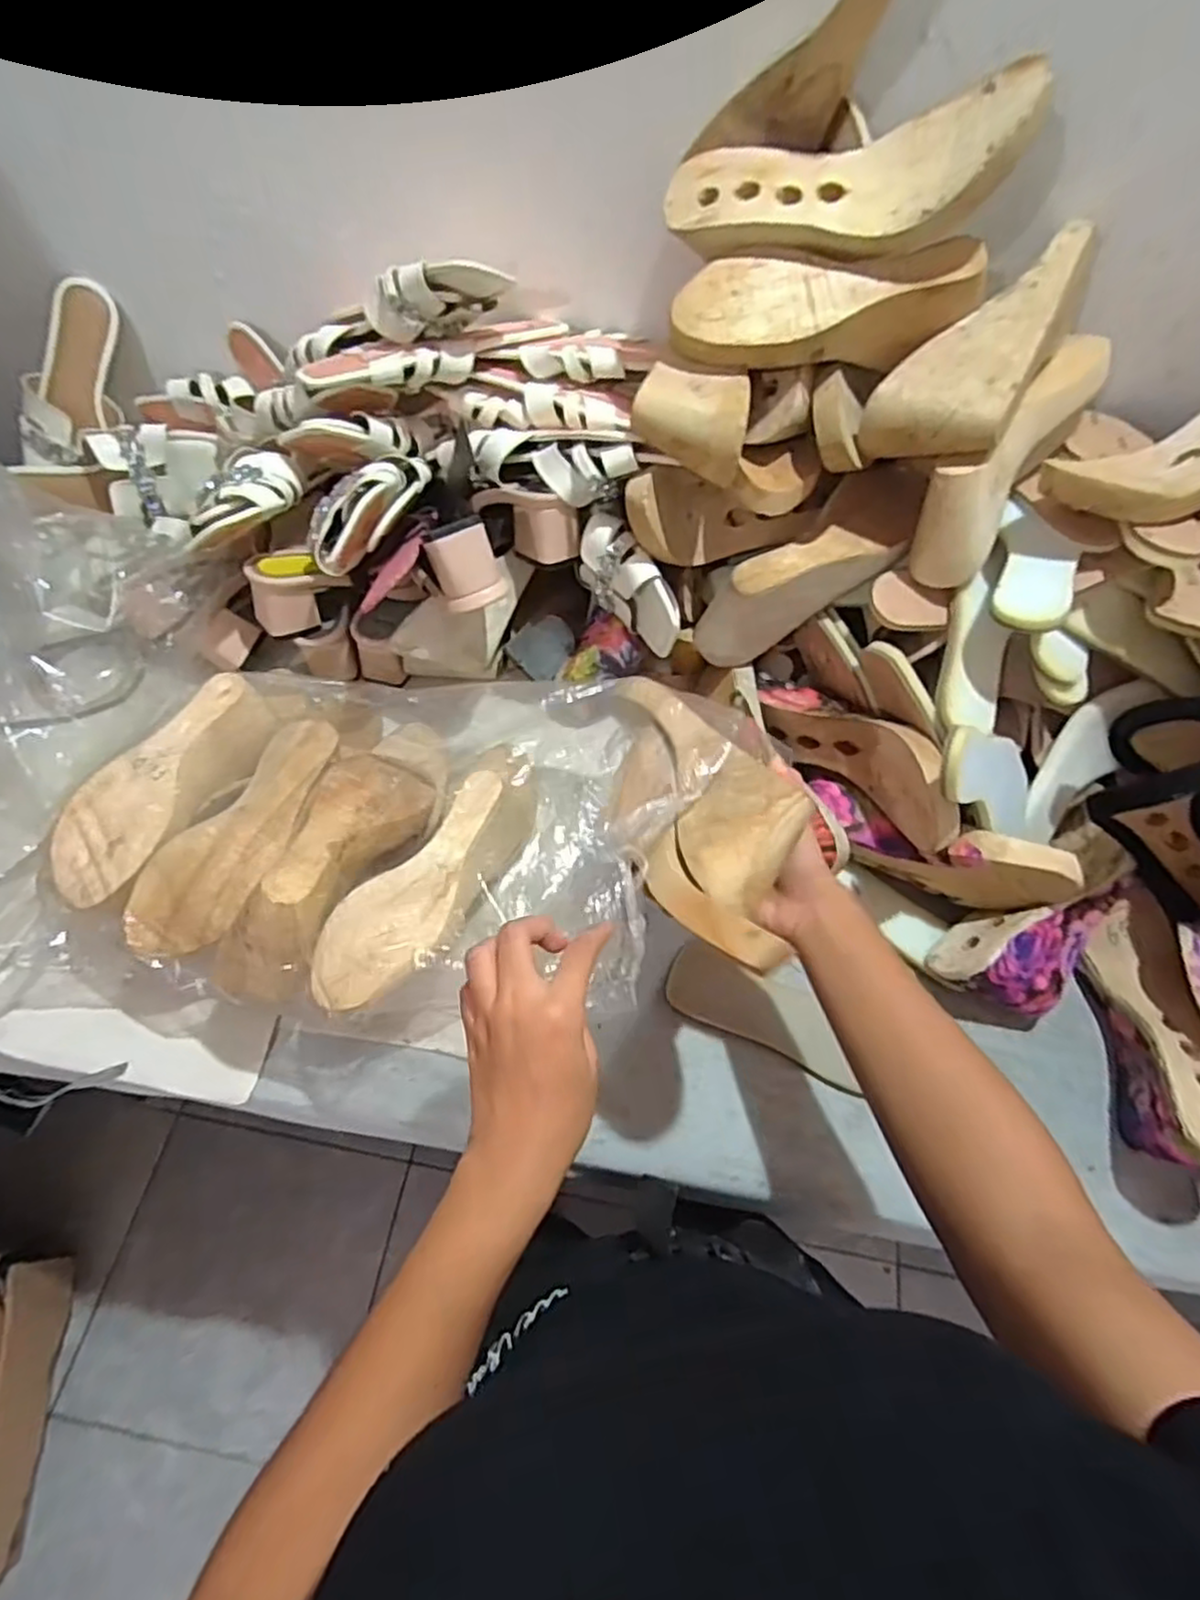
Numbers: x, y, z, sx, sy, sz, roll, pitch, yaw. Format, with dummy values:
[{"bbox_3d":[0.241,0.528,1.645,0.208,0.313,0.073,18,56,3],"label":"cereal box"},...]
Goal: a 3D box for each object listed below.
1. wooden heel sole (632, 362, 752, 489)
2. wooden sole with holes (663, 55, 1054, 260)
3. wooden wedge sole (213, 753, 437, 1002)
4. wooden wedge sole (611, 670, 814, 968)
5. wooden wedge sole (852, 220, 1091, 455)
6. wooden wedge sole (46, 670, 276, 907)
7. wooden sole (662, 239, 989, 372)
[{"bbox_3d":[0.069,-0.285,0.535,0.089,0.044,0.074,18,62,8],"label":"wooden heel sole"},{"bbox_3d":[0.162,-0.417,0.489,0.228,0.066,0.071,6,60,22],"label":"wooden sole with holes"},{"bbox_3d":[-0.191,0.039,0.527,0.078,0.074,0.210,17,44,7],"label":"wooden wedge sole"},{"bbox_3d":[0.064,0.006,0.464,0.105,0.053,0.239,-7,45,-6],"label":"wooden wedge sole"},{"bbox_3d":[0.297,-0.324,0.531,0.214,0.064,0.087,-44,69,4],"label":"wooden wedge sole"},{"bbox_3d":[-0.341,-0.006,0.569,0.077,0.064,0.205,13,62,5],"label":"wooden wedge sole"},{"bbox_3d":[0.160,-0.348,0.512,0.216,0.064,0.064,2,61,-1],"label":"wooden sole"}]

